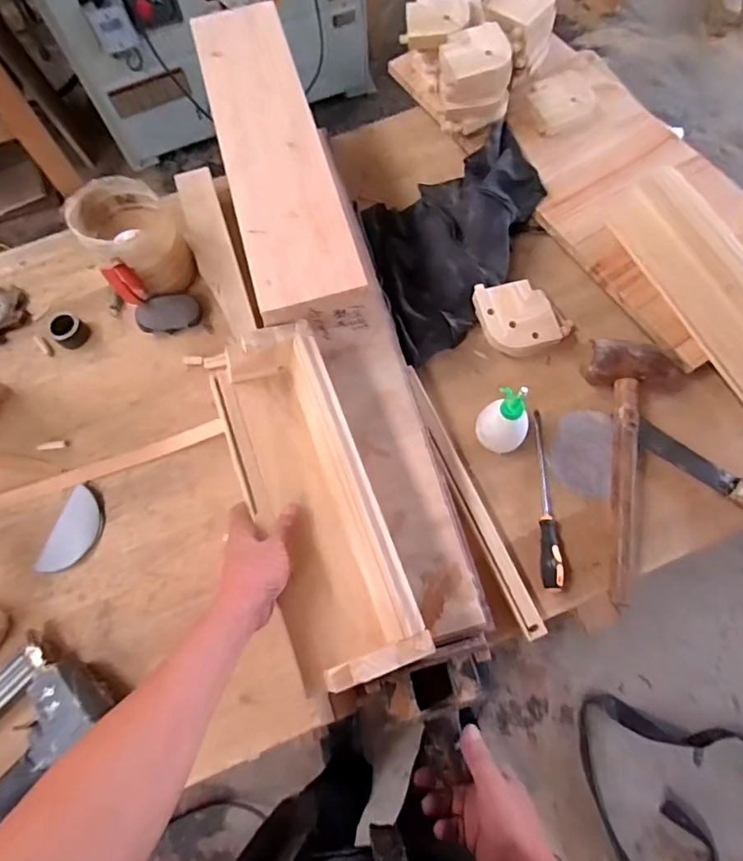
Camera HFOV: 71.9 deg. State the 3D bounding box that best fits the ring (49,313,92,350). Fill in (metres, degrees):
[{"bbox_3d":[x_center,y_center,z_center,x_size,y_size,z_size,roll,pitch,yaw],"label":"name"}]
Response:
[{"bbox_3d":[-0.440,-0.146,0.751,0.037,0.038,0.045,35,77,13],"label":"ring"}]

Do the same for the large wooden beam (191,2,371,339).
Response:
[{"bbox_3d":[-0.123,-0.352,0.672,0.129,0.082,0.498,-15,71,-4],"label":"large wooden beam"}]

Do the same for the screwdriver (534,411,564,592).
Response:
[{"bbox_3d":[0.231,0.085,0.664,0.027,0.025,0.233,3,72,4],"label":"screwdriver"}]

